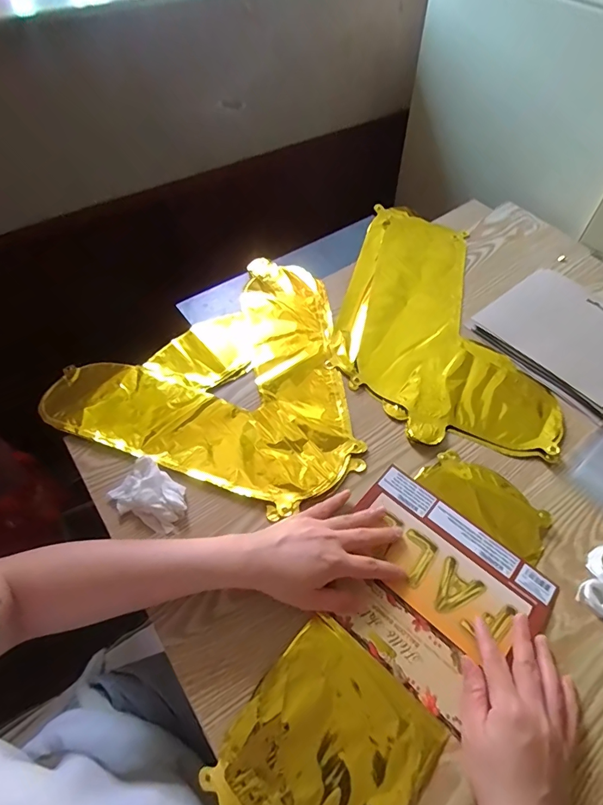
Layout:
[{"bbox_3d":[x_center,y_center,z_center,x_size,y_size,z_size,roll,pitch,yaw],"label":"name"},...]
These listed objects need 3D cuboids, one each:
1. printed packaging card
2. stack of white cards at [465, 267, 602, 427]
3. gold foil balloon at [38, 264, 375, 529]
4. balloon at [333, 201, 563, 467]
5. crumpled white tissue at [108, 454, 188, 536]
[{"bbox_3d":[0.118,0.171,0.410,0.188,0.007,0.164,38,63,23],"label":"printed packaging card"},{"bbox_3d":[0.355,-0.091,0.572,0.188,0.010,0.202,-32,61,-20],"label":"stack of white cards"},{"bbox_3d":[-0.080,-0.063,0.568,0.364,0.019,0.357,19,57,13],"label":"gold foil balloon"},{"bbox_3d":[0.179,-0.126,0.599,0.250,0.013,0.413,3,55,2],"label":"balloon"},{"bbox_3d":[-0.154,0.094,0.442,0.074,0.024,0.054,31,61,20],"label":"crumpled white tissue"}]

